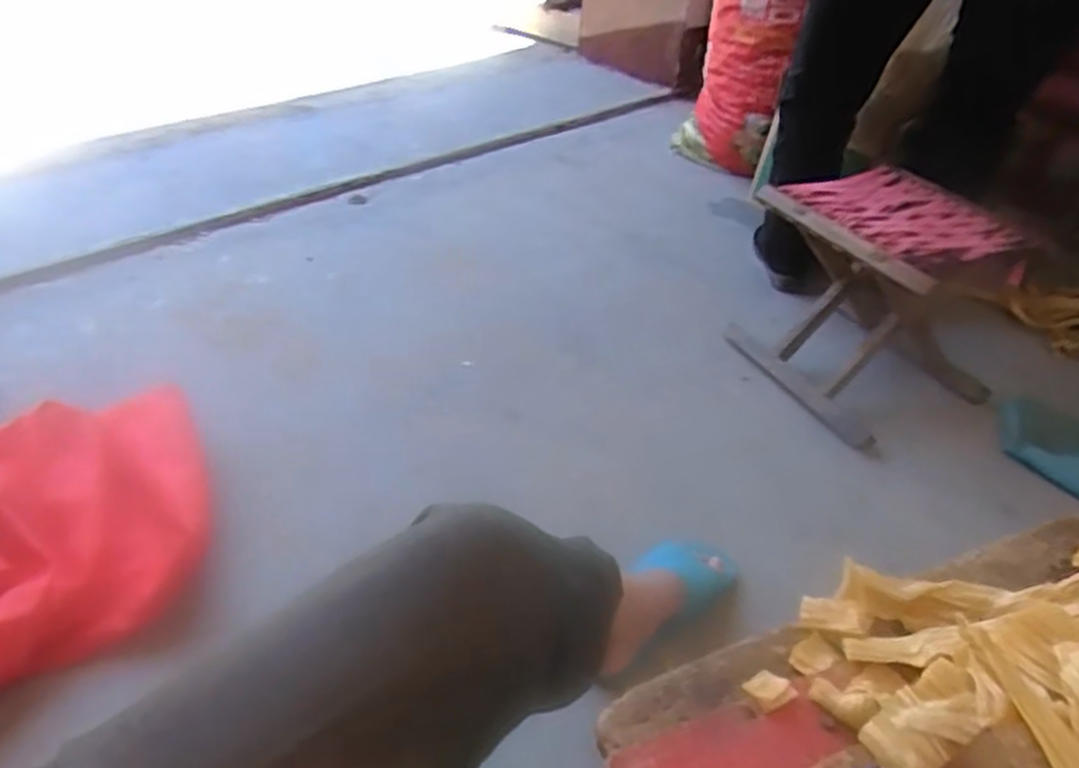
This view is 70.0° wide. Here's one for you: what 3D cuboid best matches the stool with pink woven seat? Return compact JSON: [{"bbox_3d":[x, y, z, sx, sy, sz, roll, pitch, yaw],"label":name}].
[{"bbox_3d":[0.525,-0.141,1.215,0.291,0.269,0.313,-16,42,-23],"label":"stool with pink woven seat"}]

